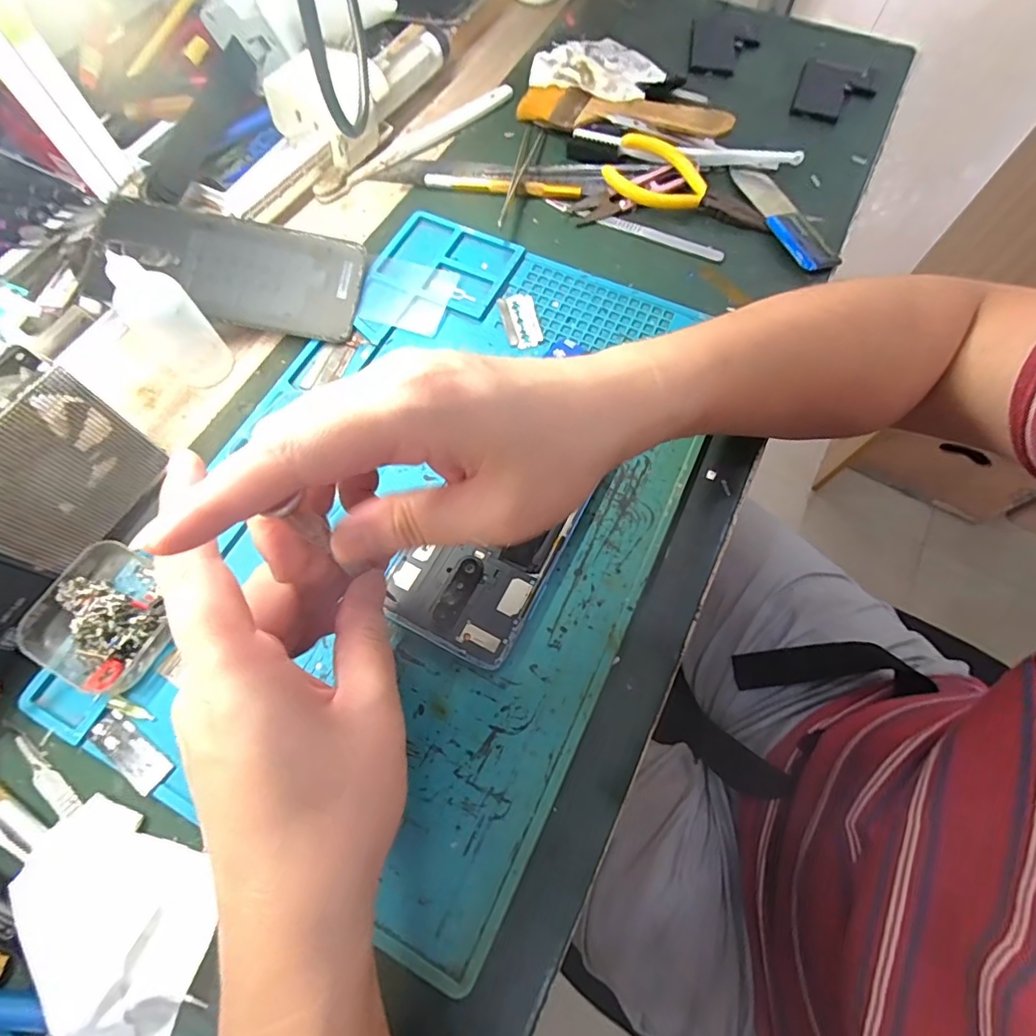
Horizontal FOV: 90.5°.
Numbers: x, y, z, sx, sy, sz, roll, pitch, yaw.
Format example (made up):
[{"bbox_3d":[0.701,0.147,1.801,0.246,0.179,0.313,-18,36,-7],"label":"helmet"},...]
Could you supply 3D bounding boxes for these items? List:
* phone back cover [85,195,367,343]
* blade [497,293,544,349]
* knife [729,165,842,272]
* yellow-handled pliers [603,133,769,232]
[{"bbox_3d":[-0.184,-0.160,0.329,0.160,0.006,0.072,9,79,-6],"label":"phone back cover"},{"bbox_3d":[0.002,-0.129,0.334,0.022,0.004,0.045,-13,69,-5],"label":"blade"},{"bbox_3d":[0.192,-0.220,0.372,0.032,0.006,0.113,-20,69,-8],"label":"knife"},{"bbox_3d":[0.125,-0.241,0.372,0.117,0.019,0.049,22,69,8],"label":"yellow-handled pliers"}]

